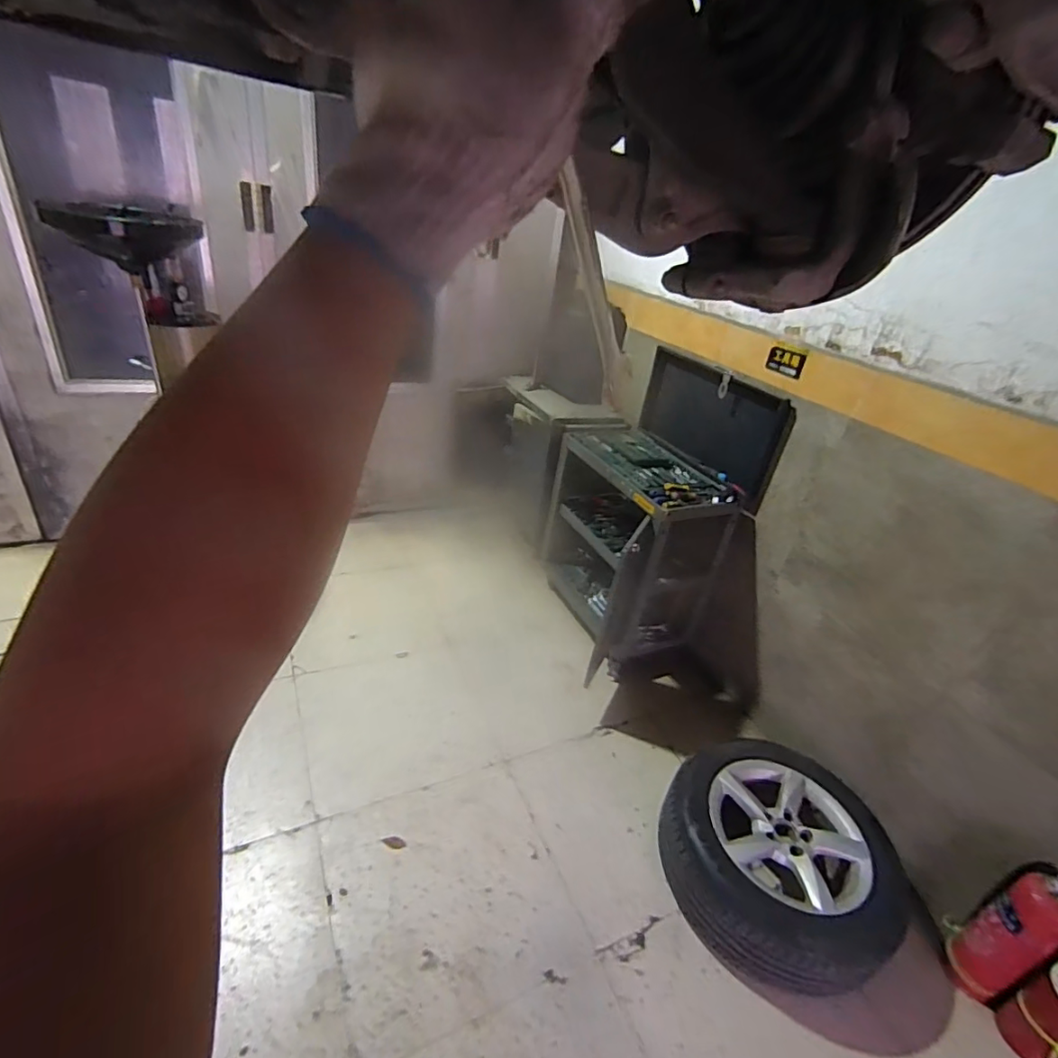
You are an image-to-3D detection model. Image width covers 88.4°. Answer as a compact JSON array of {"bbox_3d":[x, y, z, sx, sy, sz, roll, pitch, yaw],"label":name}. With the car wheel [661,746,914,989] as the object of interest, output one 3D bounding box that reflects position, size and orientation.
[{"bbox_3d":[0.694,0.894,1.510,0.540,0.215,0.566,8,29,-4],"label":"car wheel"}]

